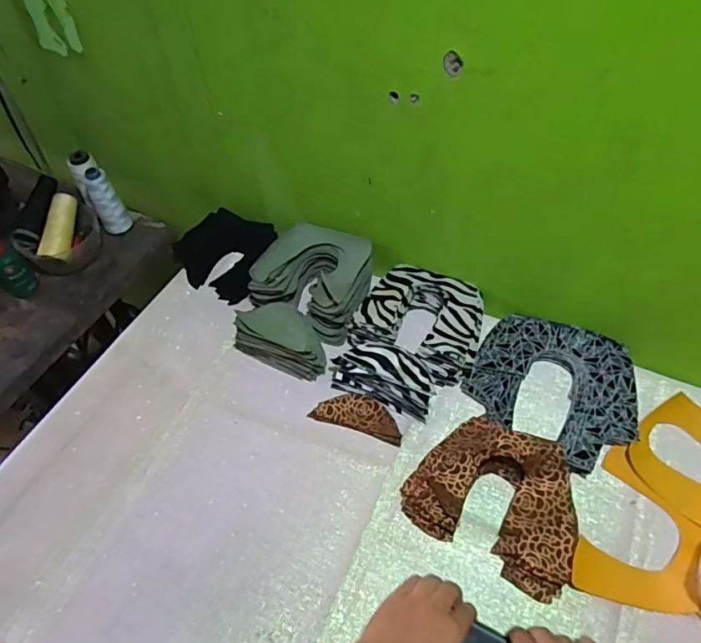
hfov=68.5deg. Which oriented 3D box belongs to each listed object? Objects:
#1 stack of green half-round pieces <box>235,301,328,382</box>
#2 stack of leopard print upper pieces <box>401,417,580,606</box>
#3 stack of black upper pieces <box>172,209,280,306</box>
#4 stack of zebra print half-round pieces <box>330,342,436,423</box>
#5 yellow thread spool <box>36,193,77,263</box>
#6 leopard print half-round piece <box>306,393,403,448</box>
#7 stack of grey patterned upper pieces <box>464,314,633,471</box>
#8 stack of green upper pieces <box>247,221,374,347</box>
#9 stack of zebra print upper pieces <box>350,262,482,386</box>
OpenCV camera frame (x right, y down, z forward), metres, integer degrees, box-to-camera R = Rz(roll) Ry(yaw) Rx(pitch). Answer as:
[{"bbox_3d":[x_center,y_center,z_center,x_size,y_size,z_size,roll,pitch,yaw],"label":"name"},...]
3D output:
[{"bbox_3d":[-0.088,0.019,0.672,0.130,0.072,0.061,20,57,18],"label":"stack of green half-round pieces"},{"bbox_3d":[0.159,0.186,0.554,0.173,0.046,0.137,25,59,21],"label":"stack of leopard print upper pieces"},{"bbox_3d":[-0.191,-0.109,0.790,0.153,0.040,0.130,22,58,19],"label":"stack of black upper pieces"},{"bbox_3d":[0.041,0.063,0.638,0.134,0.067,0.058,20,57,18],"label":"stack of zebra print half-round pieces"},{"bbox_3d":[-0.449,-0.146,0.795,0.036,0.038,0.114,0,71,4],"label":"yellow thread spool"},{"bbox_3d":[0.012,0.115,0.637,0.113,0.011,0.046,16,56,15],"label":"leopard print half-round piece"},{"bbox_3d":[0.247,0.084,0.633,0.189,0.035,0.182,19,57,18],"label":"stack of grey patterned upper pieces"},{"bbox_3d":[-0.047,-0.063,0.739,0.162,0.061,0.141,22,58,19],"label":"stack of green upper pieces"},{"bbox_3d":[0.099,-0.004,0.689,0.163,0.046,0.141,22,58,19],"label":"stack of zebra print upper pieces"}]

